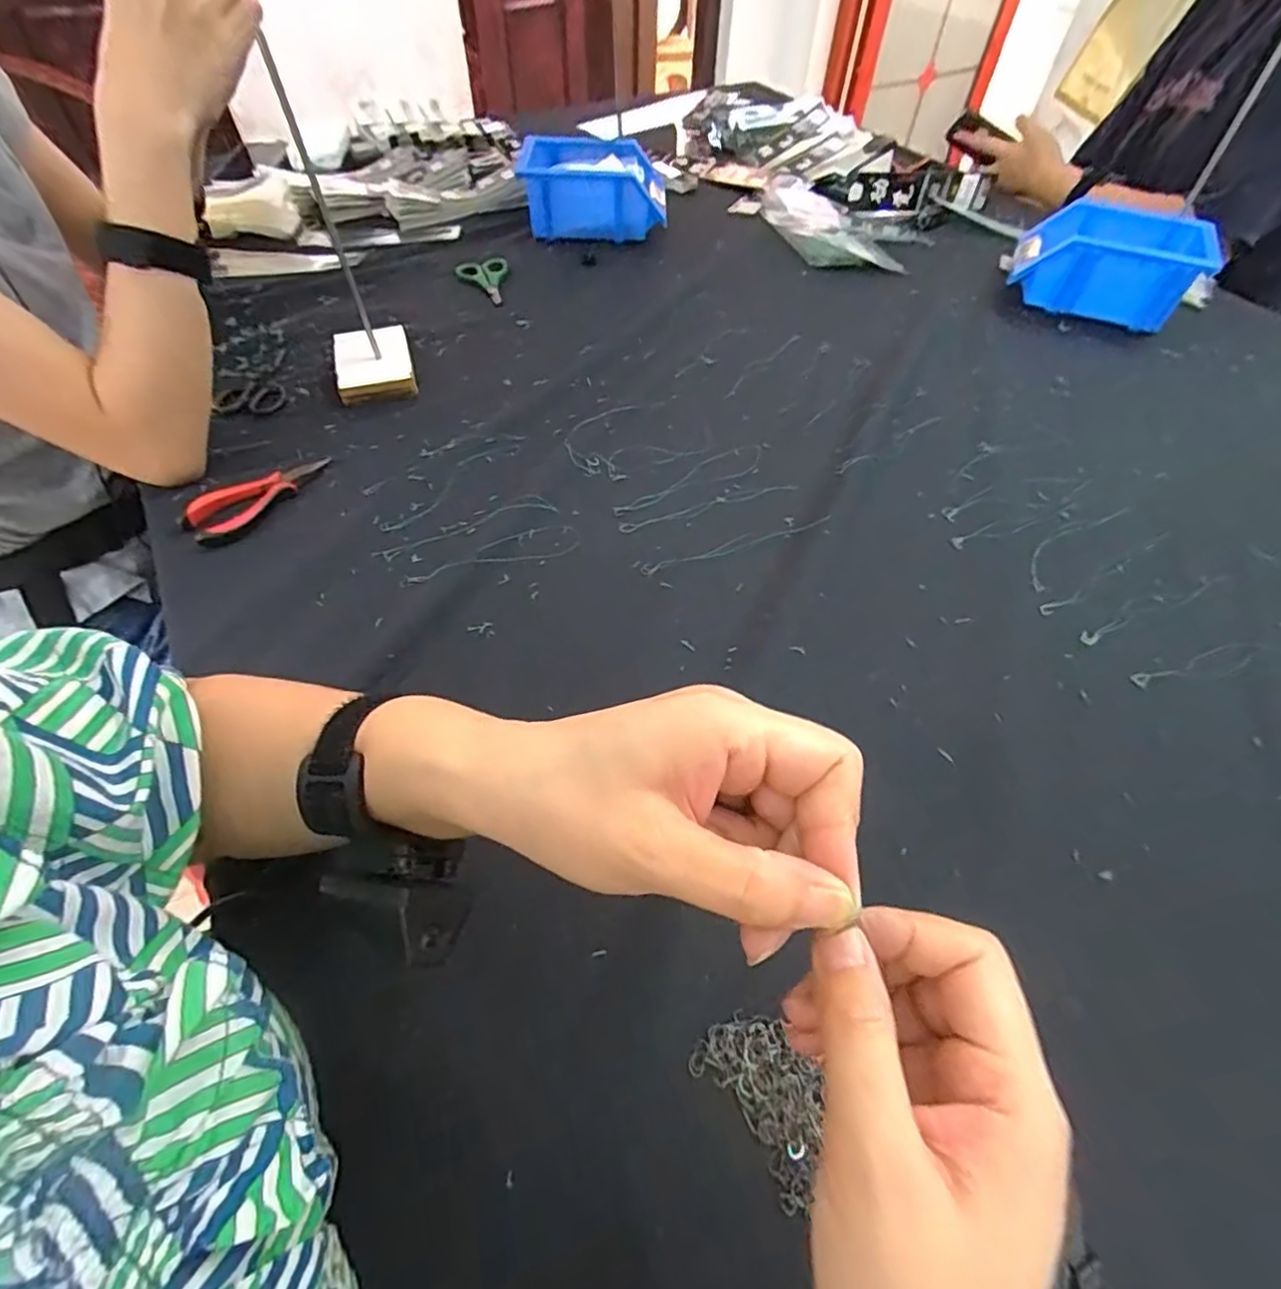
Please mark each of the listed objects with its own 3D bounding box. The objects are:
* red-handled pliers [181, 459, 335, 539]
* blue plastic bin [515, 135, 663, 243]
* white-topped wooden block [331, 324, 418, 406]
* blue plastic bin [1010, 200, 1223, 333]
[{"bbox_3d":[-0.312,-0.124,0.509,0.041,0.015,0.117,33,60,20],"label":"red-handled pliers"},{"bbox_3d":[-0.062,-0.596,0.819,0.181,0.081,0.136,-9,55,-8],"label":"blue plastic bin"},{"bbox_3d":[-0.264,-0.278,0.617,0.071,0.018,0.105,-14,56,-11],"label":"white-topped wooden block"},{"bbox_3d":[0.541,-0.440,0.727,0.189,0.077,0.120,23,57,14],"label":"blue plastic bin"}]

